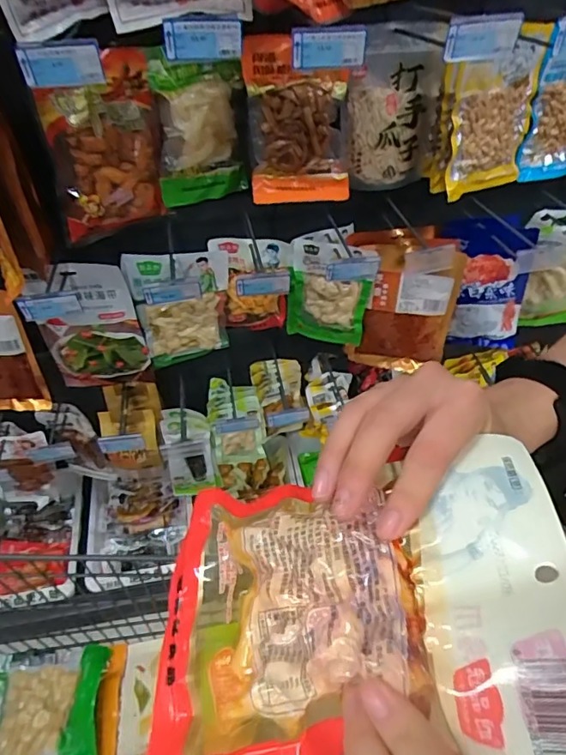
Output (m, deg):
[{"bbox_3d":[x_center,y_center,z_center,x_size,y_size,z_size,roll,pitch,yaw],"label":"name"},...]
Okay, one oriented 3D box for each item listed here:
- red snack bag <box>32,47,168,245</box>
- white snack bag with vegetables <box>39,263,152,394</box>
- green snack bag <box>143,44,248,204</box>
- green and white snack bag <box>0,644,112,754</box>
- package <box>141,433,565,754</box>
[{"bbox_3d":[-0.267,-0.344,0.789,0.172,0.238,0.026,-30,51,-26],"label":"red snack bag"},{"bbox_3d":[-0.352,-0.083,0.947,0.176,0.269,0.018,-2,44,0],"label":"white snack bag with vegetables"},{"bbox_3d":[-0.128,-0.398,0.844,0.156,0.225,0.035,-22,49,-26],"label":"green snack bag"},{"bbox_3d":[-0.405,0.522,0.807,0.240,0.039,0.183,-5,44,-4],"label":"green and white snack bag"},{"bbox_3d":[0.022,0.108,0.242,0.207,0.020,0.140,-18,47,22],"label":"package"}]

